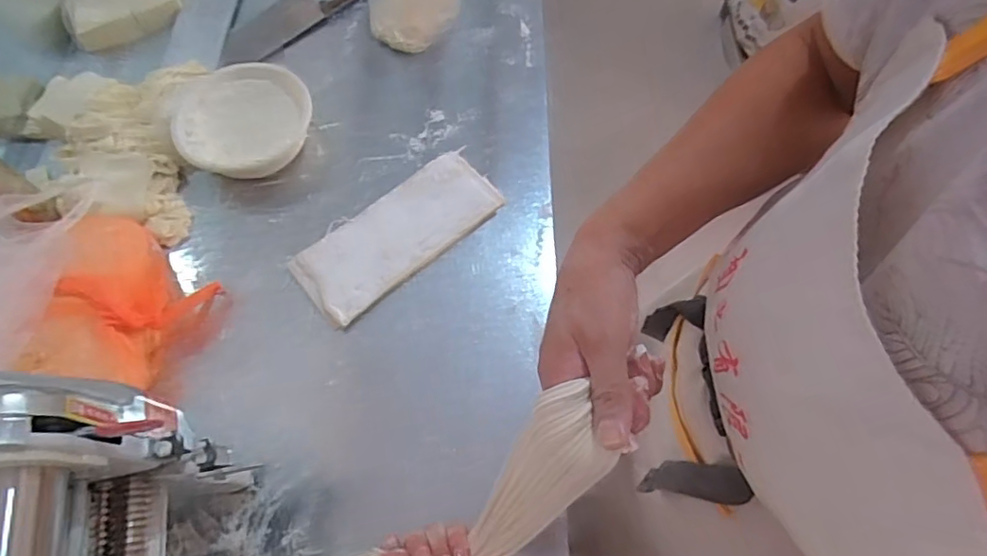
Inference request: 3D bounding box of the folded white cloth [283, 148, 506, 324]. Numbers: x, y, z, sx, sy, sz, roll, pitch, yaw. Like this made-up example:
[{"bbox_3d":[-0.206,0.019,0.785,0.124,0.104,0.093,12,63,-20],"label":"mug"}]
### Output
[{"bbox_3d":[-0.127,-0.064,0.785,0.285,0.027,0.118,-38,70,-18],"label":"folded white cloth"}]

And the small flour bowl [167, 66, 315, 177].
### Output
[{"bbox_3d":[-0.373,-0.228,0.855,0.172,0.058,0.185,0,63,0],"label":"small flour bowl"}]

